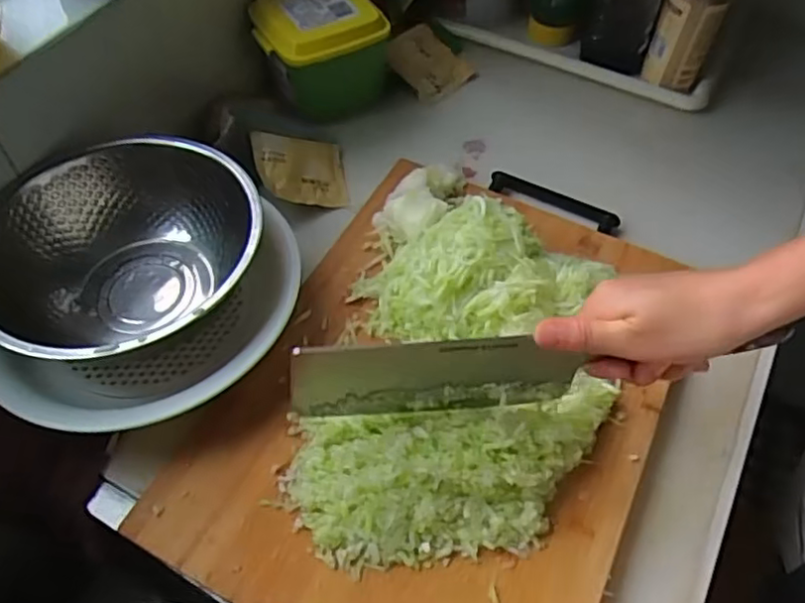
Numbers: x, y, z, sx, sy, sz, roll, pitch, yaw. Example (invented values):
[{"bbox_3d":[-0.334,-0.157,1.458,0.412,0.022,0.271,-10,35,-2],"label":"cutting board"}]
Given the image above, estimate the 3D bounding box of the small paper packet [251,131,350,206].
[{"bbox_3d":[-0.095,-0.125,0.625,0.091,0.011,0.071,4,70,-29],"label":"small paper packet"}]

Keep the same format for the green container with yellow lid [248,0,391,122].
[{"bbox_3d":[-0.078,-0.256,0.673,0.128,0.095,0.106,-14,57,-11],"label":"green container with yellow lid"}]

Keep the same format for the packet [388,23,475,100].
[{"bbox_3d":[0.030,-0.267,0.735,0.079,0.012,0.089,-41,87,-21],"label":"packet"}]

